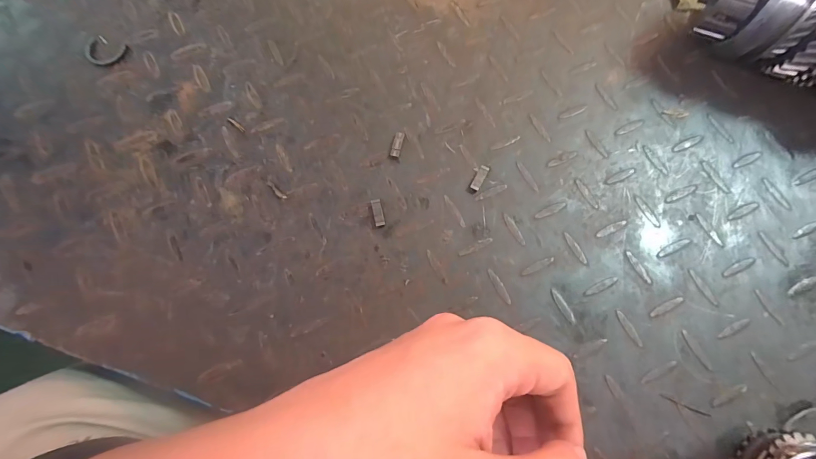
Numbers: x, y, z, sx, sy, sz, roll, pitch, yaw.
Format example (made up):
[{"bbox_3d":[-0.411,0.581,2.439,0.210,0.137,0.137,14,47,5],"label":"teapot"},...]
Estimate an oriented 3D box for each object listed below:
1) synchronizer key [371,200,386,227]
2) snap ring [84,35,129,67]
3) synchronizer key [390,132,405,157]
[{"bbox_3d":[-0.019,-0.011,0.230,0.006,0.005,0.018,-12,77,-2],"label":"synchronizer key"},{"bbox_3d":[-0.225,-0.132,0.265,0.031,0.004,0.023,20,76,7],"label":"snap ring"},{"bbox_3d":[-0.007,-0.057,0.244,0.006,0.005,0.019,13,75,5],"label":"synchronizer key"}]

